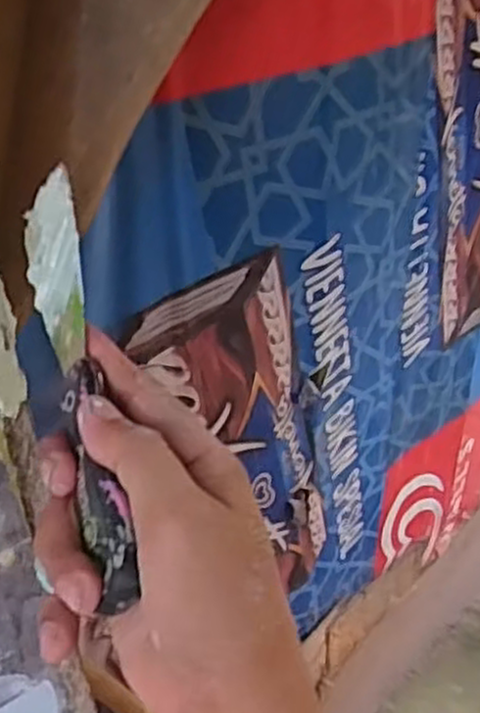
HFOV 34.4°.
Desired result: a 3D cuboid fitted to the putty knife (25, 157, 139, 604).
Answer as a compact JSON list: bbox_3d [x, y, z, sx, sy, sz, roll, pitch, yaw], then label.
[{"bbox_3d":[-0.068,0.003,0.316,0.025,0.038,0.200,-11,54,-11],"label":"putty knife"}]

